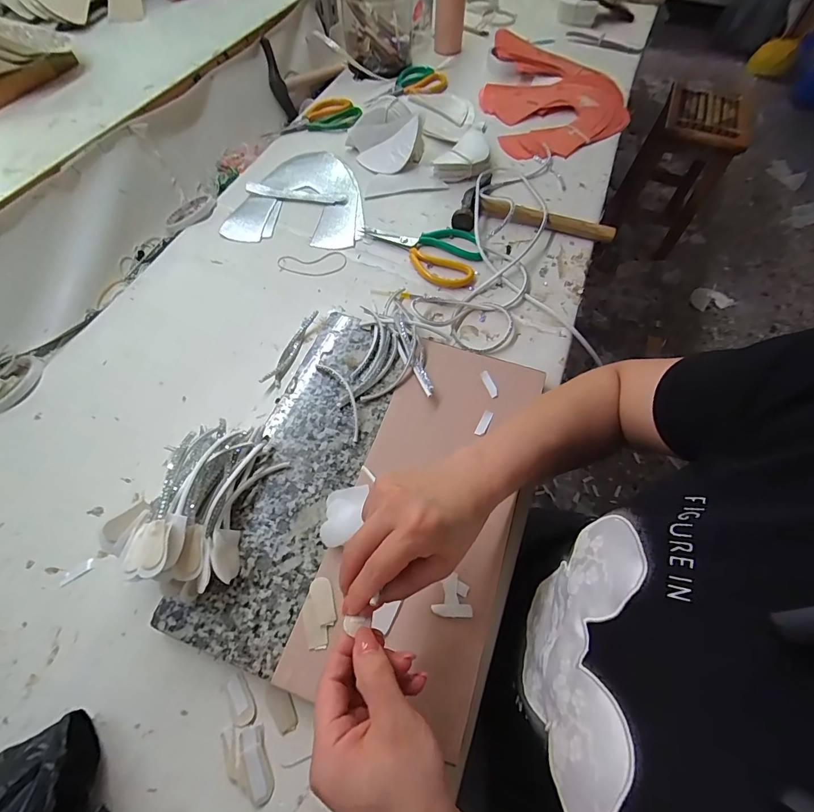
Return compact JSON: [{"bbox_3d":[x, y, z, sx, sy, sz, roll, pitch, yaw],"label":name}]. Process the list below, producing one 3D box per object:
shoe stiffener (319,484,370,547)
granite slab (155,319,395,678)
[{"bbox_3d":[-0.061,0.104,0.380,0.037,0.020,0.060,8,62,4],"label":"shoe stiffener"},{"bbox_3d":[-0.106,0.059,0.423,0.117,0.026,0.363,17,62,10],"label":"granite slab"}]

